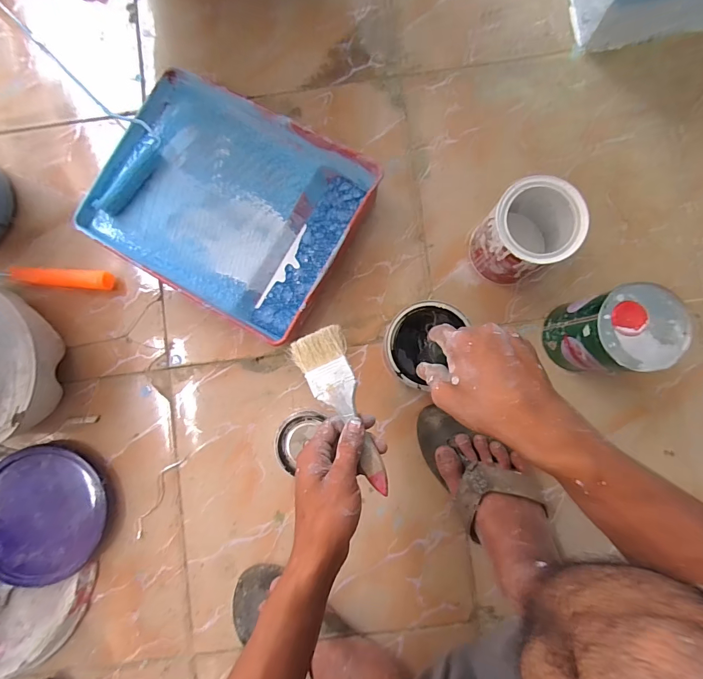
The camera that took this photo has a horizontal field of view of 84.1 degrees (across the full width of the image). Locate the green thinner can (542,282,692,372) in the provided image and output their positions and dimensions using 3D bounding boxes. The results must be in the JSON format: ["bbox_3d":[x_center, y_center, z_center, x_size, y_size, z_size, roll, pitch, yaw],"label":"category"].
[{"bbox_3d":[0.320,-0.007,0.491,0.097,0.134,0.093,0,85,2],"label":"green thinner can"}]

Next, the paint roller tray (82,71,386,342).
[{"bbox_3d":[-0.169,-0.189,0.551,0.352,0.076,0.276,31,87,4],"label":"paint roller tray"}]

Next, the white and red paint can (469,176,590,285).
[{"bbox_3d":[0.225,-0.135,0.509,0.110,0.127,0.099,-25,85,0],"label":"white and red paint can"}]

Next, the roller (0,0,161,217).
[{"bbox_3d":[-0.499,-0.422,0.580,0.127,0.073,0.592,-44,86,-2],"label":"roller"}]

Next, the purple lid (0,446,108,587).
[{"bbox_3d":[-0.434,0.242,0.541,0.166,0.017,0.173,0,83,-4],"label":"purple lid"}]

